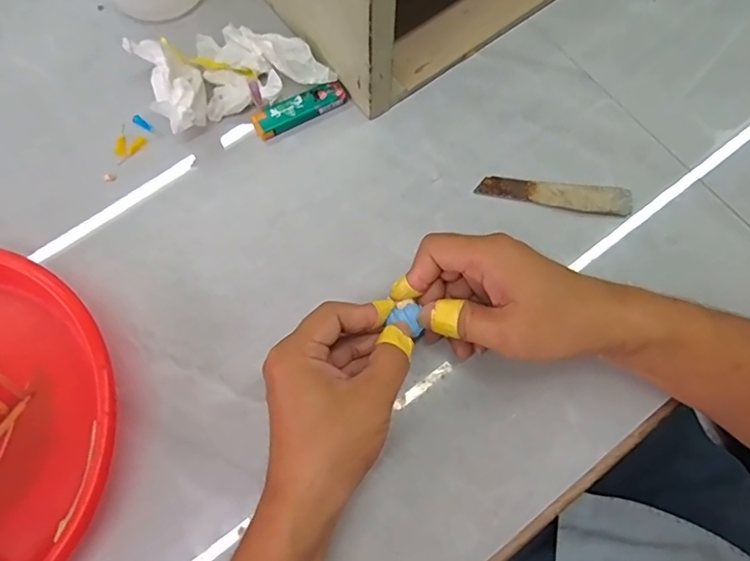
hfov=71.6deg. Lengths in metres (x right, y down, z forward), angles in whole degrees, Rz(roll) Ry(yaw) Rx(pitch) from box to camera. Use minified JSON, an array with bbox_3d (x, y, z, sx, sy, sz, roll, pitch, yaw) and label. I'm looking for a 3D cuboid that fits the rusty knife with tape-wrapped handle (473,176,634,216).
[{"bbox_3d":[0.141,-0.067,0.409,0.117,0.005,0.024,7,69,6],"label":"rusty knife with tape-wrapped handle"}]

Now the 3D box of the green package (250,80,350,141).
[{"bbox_3d":[-0.061,-0.142,0.431,0.080,0.011,0.021,-25,75,-7],"label":"green package"}]

